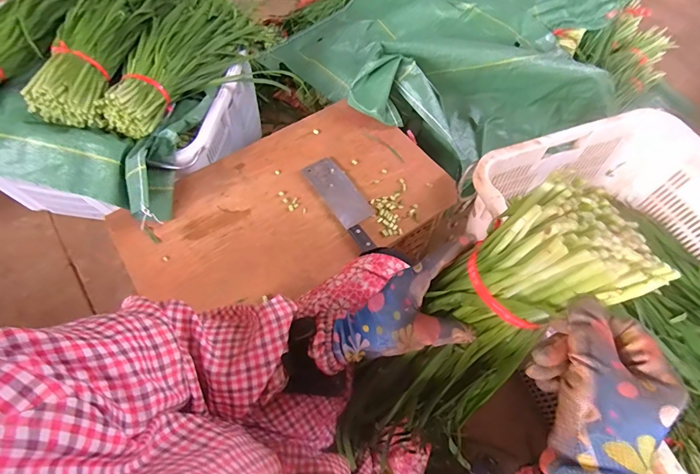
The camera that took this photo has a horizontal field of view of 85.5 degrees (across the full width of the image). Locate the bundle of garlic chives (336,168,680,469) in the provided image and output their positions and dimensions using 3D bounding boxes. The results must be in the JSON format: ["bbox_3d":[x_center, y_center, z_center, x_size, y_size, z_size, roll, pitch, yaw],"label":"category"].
[{"bbox_3d":[0.100,0.134,0.391,0.080,0.430,0.115,-24,60,-41],"label":"bundle of garlic chives"}]

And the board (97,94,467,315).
[{"bbox_3d":[-0.120,-0.068,0.745,0.604,0.020,0.349,-30,64,-16],"label":"board"}]

